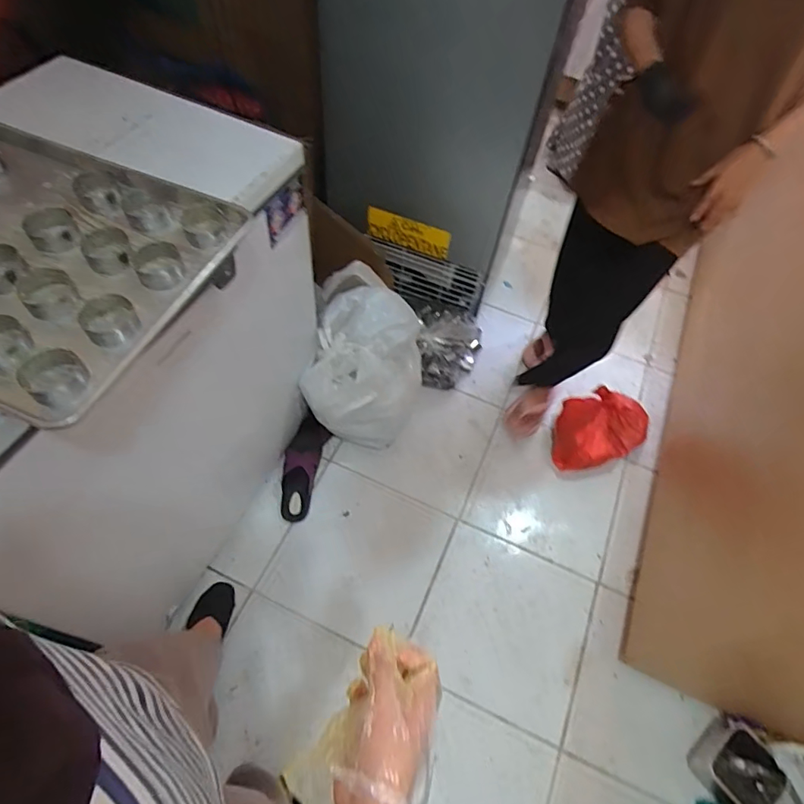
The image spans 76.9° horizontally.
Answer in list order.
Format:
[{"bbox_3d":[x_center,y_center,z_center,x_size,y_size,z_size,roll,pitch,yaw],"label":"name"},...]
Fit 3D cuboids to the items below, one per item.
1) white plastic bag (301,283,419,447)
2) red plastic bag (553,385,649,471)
[{"bbox_3d":[-0.086,-0.088,1.394,0.272,0.343,0.316,14,58,4],"label":"white plastic bag"},{"bbox_3d":[0.565,0.090,1.498,0.265,0.157,0.233,-35,67,-23],"label":"red plastic bag"}]

